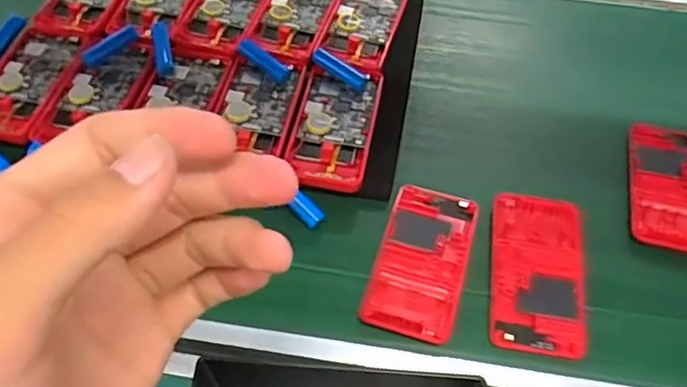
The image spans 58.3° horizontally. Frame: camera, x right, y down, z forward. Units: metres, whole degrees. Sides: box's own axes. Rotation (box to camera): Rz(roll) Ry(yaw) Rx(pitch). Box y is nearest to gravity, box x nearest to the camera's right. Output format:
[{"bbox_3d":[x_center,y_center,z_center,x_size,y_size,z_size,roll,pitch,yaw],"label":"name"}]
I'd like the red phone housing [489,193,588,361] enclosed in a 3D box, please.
[{"bbox_3d":[0.137,0.053,0.437,0.062,0.011,0.123,8,53,6],"label":"red phone housing"}]

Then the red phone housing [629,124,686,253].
[{"bbox_3d":[0.256,-0.007,0.479,0.060,0.010,0.116,12,54,9],"label":"red phone housing"}]

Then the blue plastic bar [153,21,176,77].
[{"bbox_3d":[-0.156,-0.127,0.532,0.014,0.006,0.062,-12,54,-9],"label":"blue plastic bar"}]

